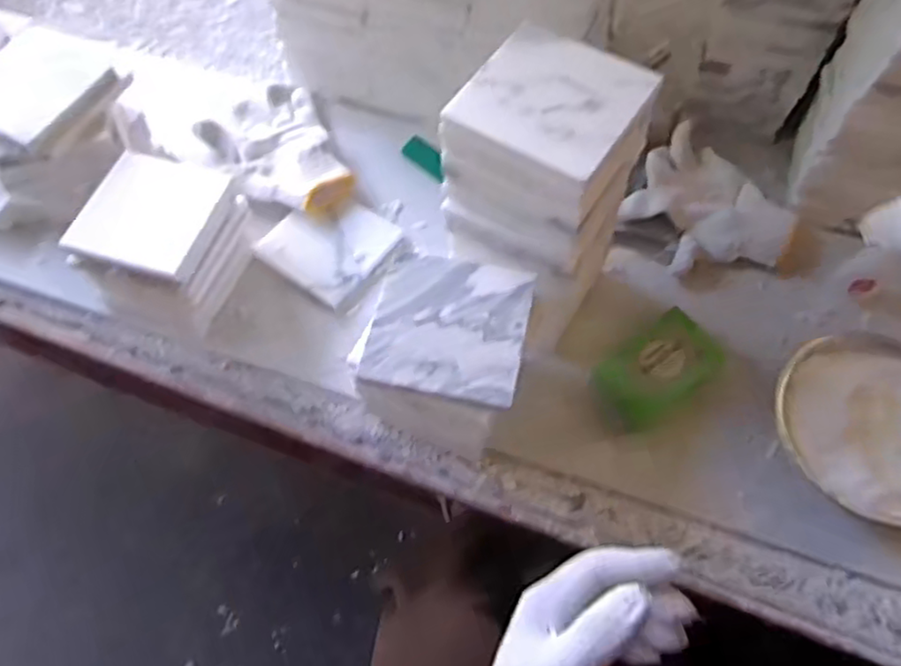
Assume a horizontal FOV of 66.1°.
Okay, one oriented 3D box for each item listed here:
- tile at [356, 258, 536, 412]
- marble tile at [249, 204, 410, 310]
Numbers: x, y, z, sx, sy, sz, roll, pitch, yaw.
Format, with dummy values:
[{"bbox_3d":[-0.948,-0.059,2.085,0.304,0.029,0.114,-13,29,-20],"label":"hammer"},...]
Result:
[{"bbox_3d":[0.000,-0.006,0.454,0.098,0.007,0.098,11,60,5],"label":"tile"},{"bbox_3d":[-0.110,-0.084,0.639,0.103,0.013,0.101,33,64,17],"label":"marble tile"}]

